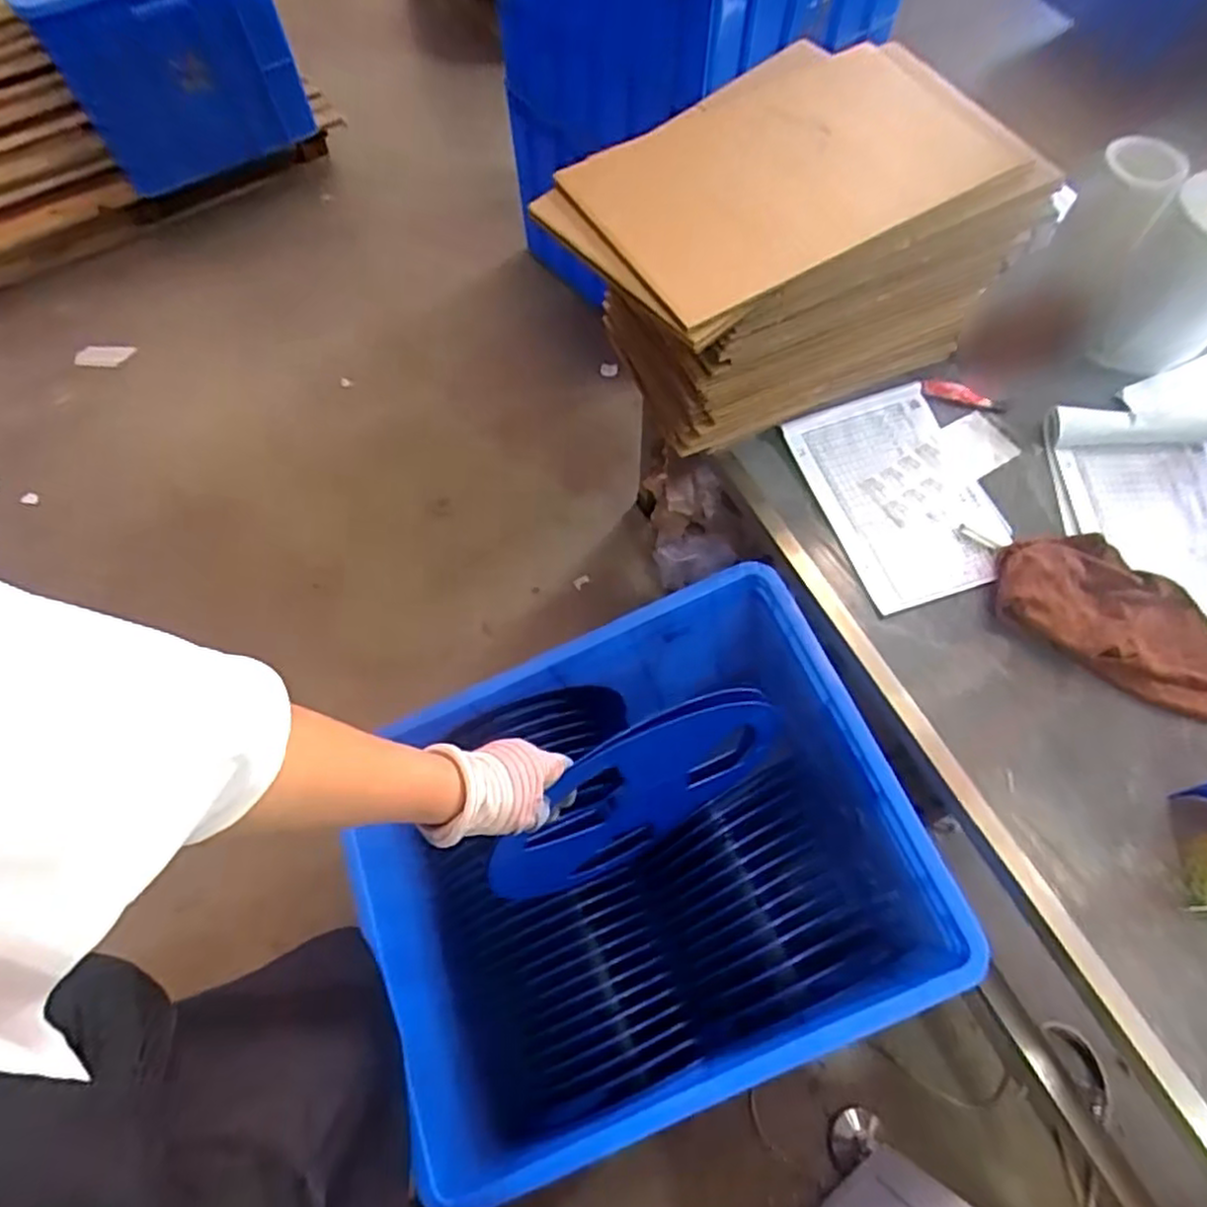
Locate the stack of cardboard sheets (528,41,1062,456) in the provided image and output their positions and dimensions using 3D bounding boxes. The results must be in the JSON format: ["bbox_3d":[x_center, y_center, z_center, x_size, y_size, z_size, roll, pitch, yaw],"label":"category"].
[{"bbox_3d":[0.204,-0.397,0.862,0.500,0.314,0.275,-28,67,-11],"label":"stack of cardboard sheets"}]

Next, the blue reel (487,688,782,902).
[{"bbox_3d":[0.037,0.193,0.712,0.314,0.316,0.025,-31,57,-9],"label":"blue reel"}]

